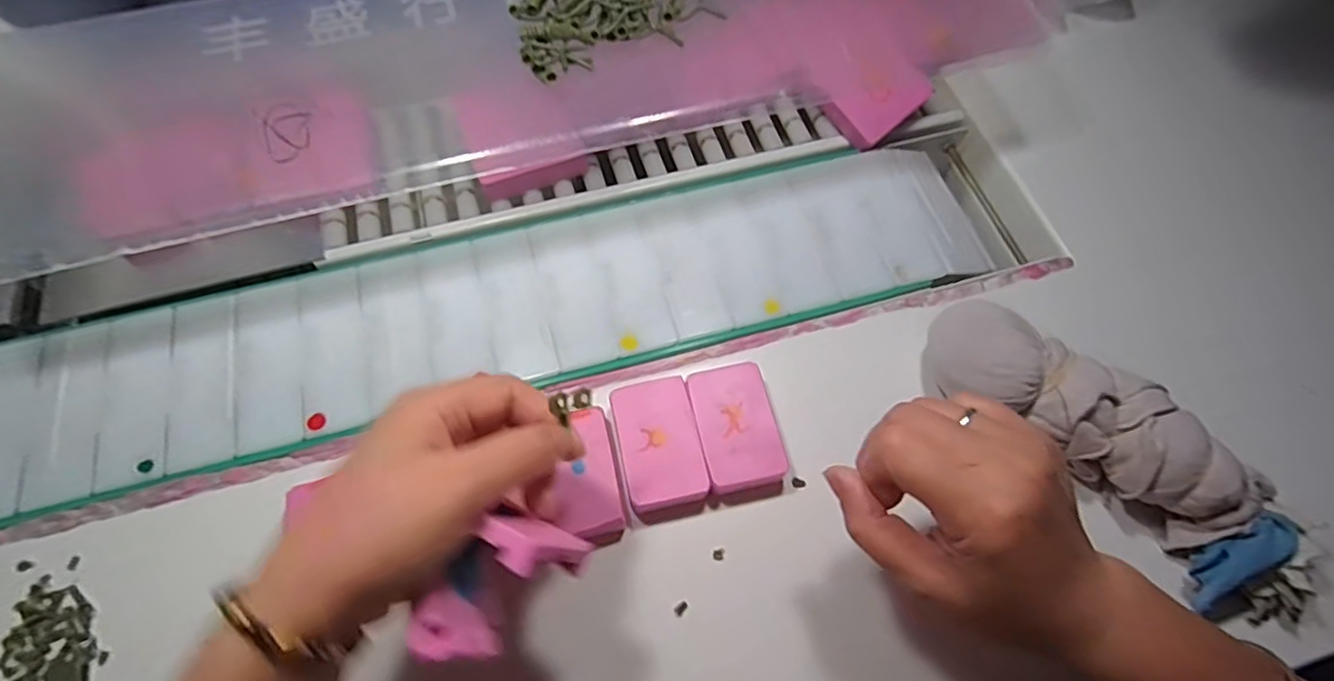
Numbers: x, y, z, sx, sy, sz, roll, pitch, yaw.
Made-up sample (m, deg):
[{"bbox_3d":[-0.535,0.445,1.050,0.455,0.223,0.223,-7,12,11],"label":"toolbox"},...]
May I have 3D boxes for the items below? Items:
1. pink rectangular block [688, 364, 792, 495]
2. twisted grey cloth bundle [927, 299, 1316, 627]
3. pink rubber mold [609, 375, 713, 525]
[{"bbox_3d":[0.040,0.052,0.365,0.044,0.020,0.072,-11,68,-6],"label":"pink rectangular block"},{"bbox_3d":[0.244,0.061,0.344,0.220,0.057,0.063,41,72,15],"label":"twisted grey cloth bundle"},{"bbox_3d":[-0.004,0.062,0.359,0.045,0.019,0.076,-12,68,-7],"label":"pink rubber mold"}]

